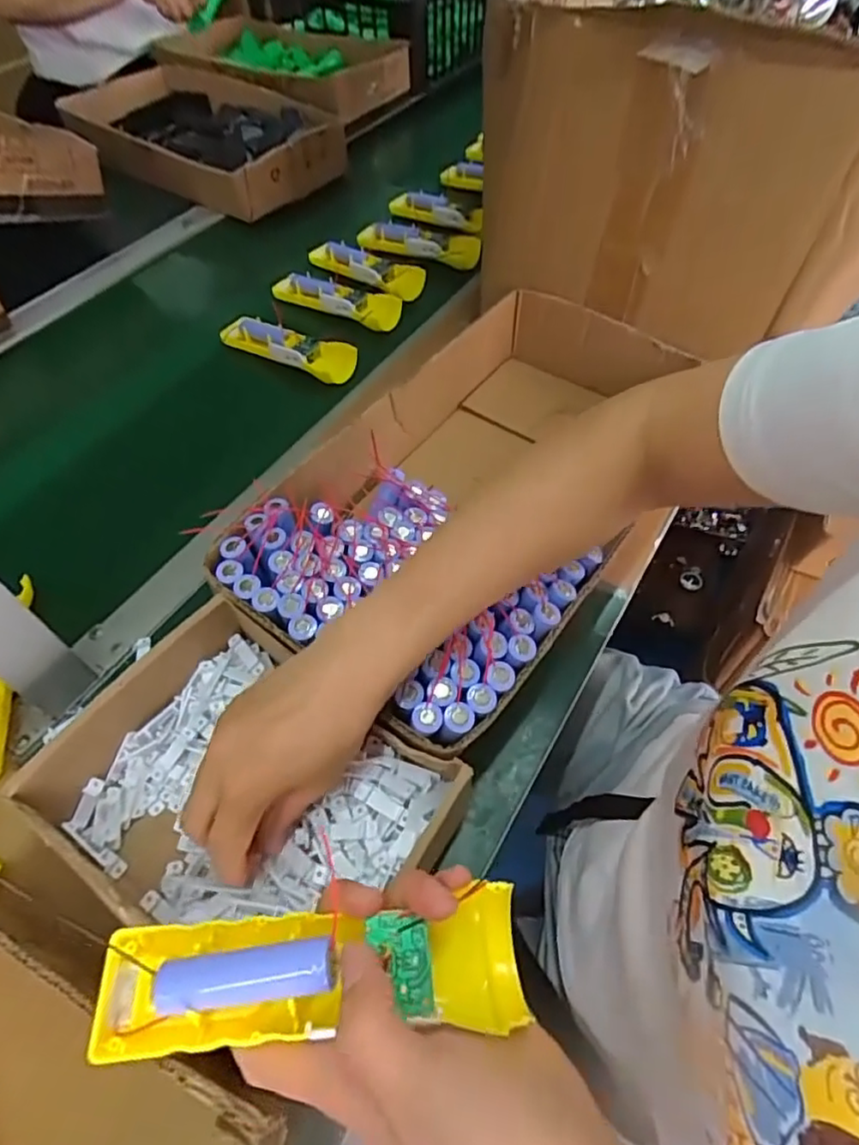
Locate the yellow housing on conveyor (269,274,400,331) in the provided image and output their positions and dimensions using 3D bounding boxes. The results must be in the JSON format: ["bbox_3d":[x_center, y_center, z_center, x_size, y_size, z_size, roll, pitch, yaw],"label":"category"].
[{"bbox_3d":[-0.110,-0.312,0.690,0.150,0.026,0.043,16,58,12],"label":"yellow housing on conveyor"}]

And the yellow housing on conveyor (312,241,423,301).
[{"bbox_3d":[-0.077,-0.362,0.726,0.156,0.028,0.043,35,64,23],"label":"yellow housing on conveyor"}]

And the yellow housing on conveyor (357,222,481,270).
[{"bbox_3d":[-0.016,-0.405,0.749,0.163,0.033,0.031,21,59,16],"label":"yellow housing on conveyor"}]

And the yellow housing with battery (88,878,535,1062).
[{"bbox_3d":[-0.044,0.155,0.240,0.163,0.037,0.044,0,55,-10],"label":"yellow housing with battery"}]

